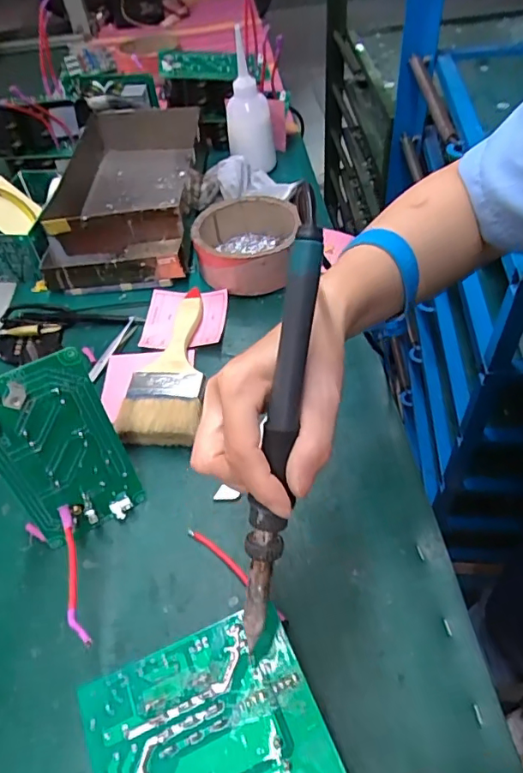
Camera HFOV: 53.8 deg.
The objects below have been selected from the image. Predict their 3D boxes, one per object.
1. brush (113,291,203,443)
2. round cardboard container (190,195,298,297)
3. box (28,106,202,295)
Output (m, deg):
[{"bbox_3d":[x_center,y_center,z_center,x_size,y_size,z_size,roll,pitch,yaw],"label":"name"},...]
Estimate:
[{"bbox_3d":[-0.084,-0.026,0.504,0.065,0.028,0.190,1,50,7],"label":"brush"},{"bbox_3d":[-0.013,-0.162,0.589,0.117,0.055,0.120,1,50,7],"label":"round cardboard container"},{"bbox_3d":[-0.174,-0.258,0.676,0.179,0.066,0.339,-6,50,1],"label":"box"}]

